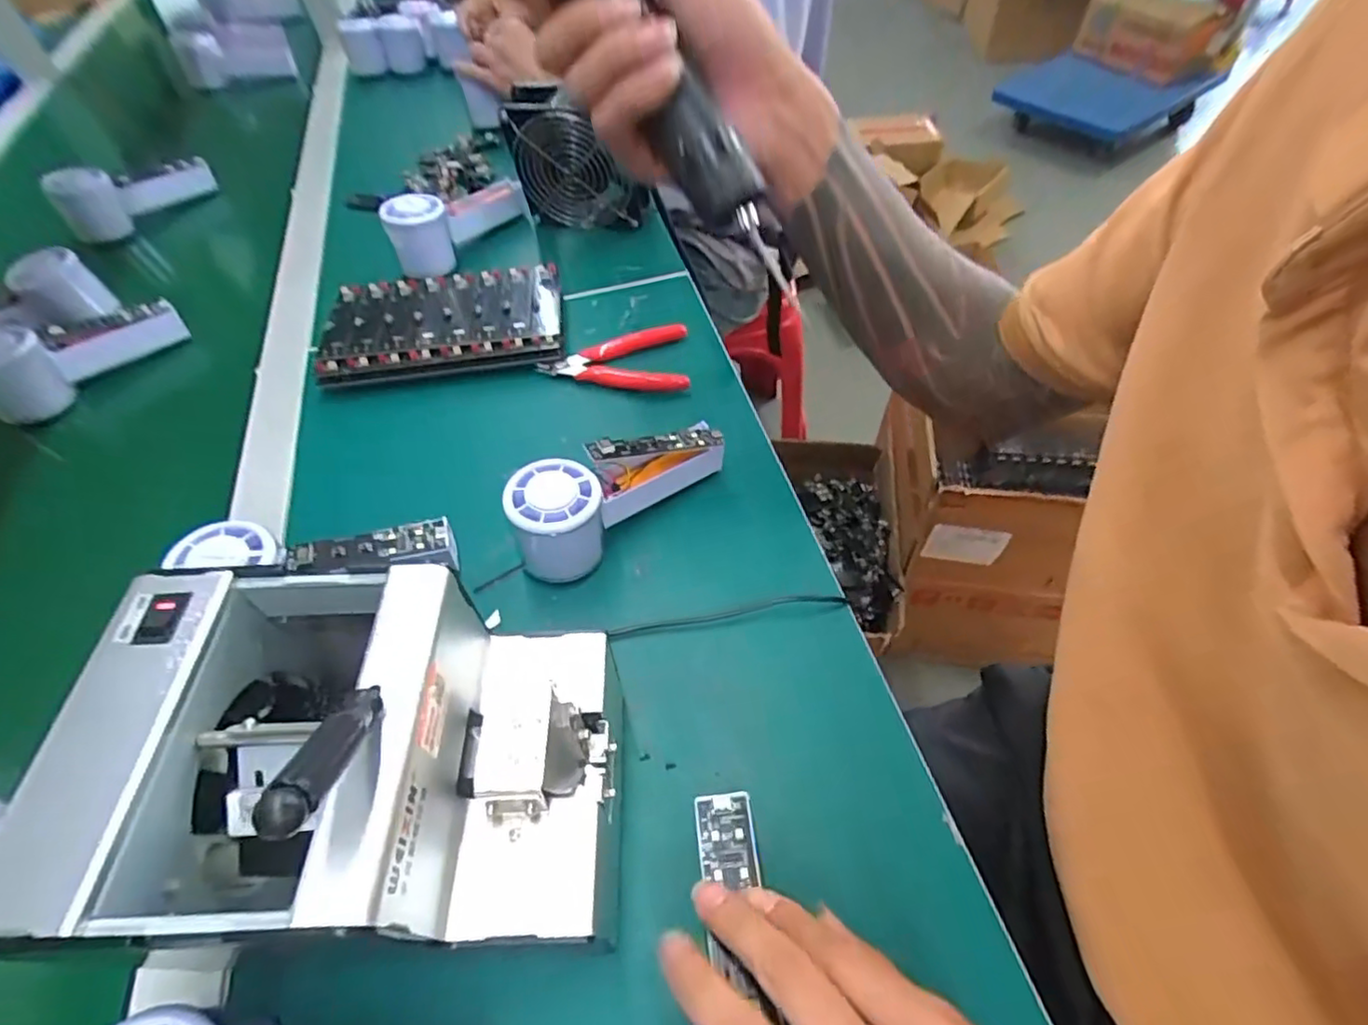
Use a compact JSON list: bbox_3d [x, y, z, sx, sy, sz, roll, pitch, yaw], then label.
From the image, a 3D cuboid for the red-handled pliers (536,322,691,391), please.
[{"bbox_3d":[-0.054,-0.126,0.524,0.119,0.020,0.067,4,53,6],"label":"red-handled pliers"}]

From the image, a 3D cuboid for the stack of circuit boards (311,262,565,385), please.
[{"bbox_3d":[-0.202,-0.159,0.543,0.192,0.030,0.112,-10,52,-4],"label":"stack of circuit boards"}]

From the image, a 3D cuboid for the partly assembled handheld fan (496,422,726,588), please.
[{"bbox_3d":[-0.042,-0.017,0.417,0.149,0.062,0.059,-37,59,-23],"label":"partly assembled handheld fan"}]

